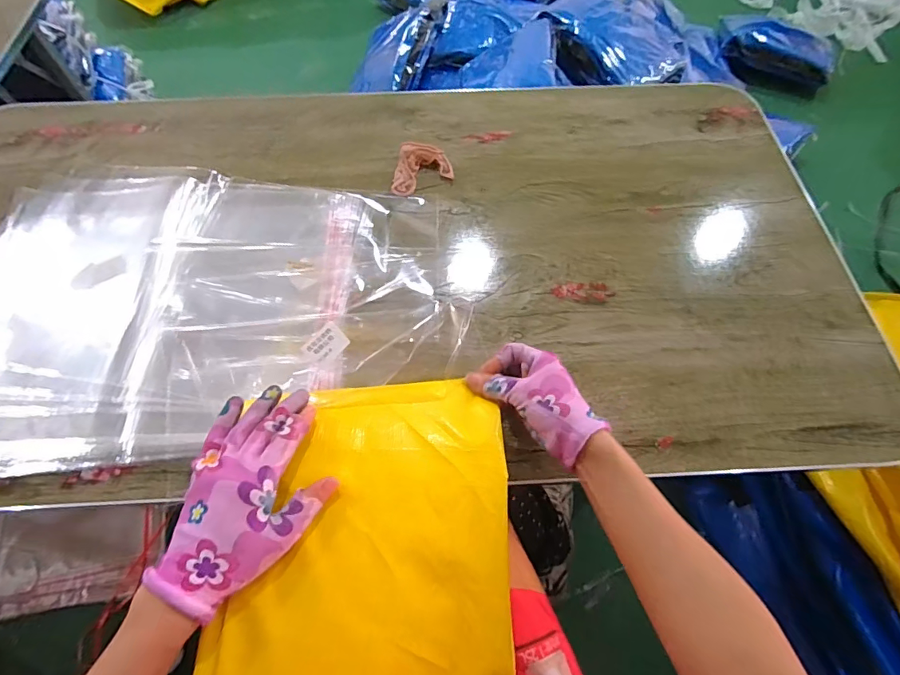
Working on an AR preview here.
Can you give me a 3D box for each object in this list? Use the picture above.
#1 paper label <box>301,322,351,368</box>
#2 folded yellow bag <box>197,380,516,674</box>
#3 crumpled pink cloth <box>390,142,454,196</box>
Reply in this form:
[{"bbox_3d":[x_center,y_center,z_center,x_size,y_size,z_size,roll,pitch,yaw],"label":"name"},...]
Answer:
[{"bbox_3d":[-0.113,0.007,0.418,0.029,0.004,0.036,41,79,5],"label":"paper label"},{"bbox_3d":[-0.062,0.188,0.354,0.219,0.038,0.310,-1,62,0],"label":"folded yellow bag"},{"bbox_3d":[-0.035,-0.231,0.621,0.075,0.019,0.090,8,62,4],"label":"crumpled pink cloth"}]

